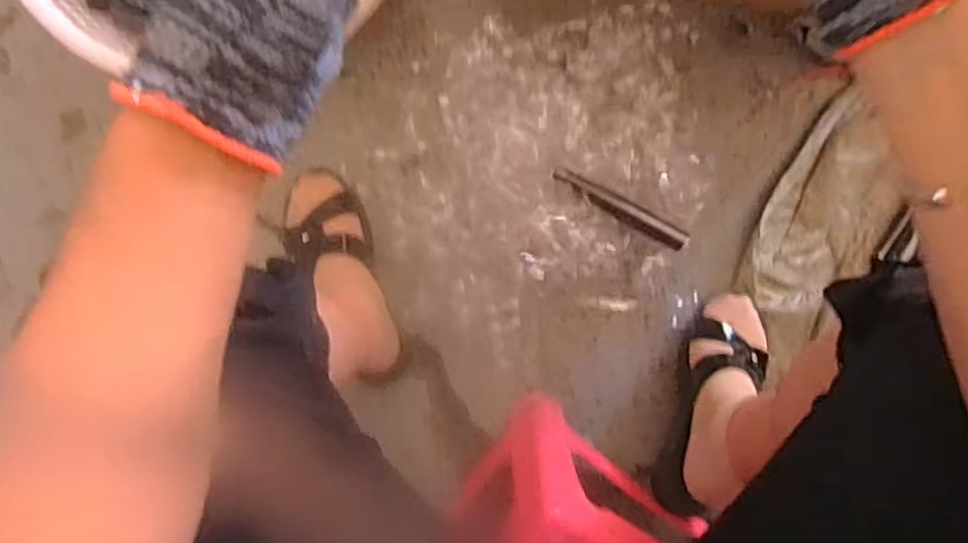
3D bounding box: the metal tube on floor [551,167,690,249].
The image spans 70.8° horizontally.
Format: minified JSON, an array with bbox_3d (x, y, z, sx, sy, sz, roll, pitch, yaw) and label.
[{"bbox_3d":[0.139,-0.064,0.689,0.149,0.021,0.021,28,95,0],"label":"metal tube on floor"}]

